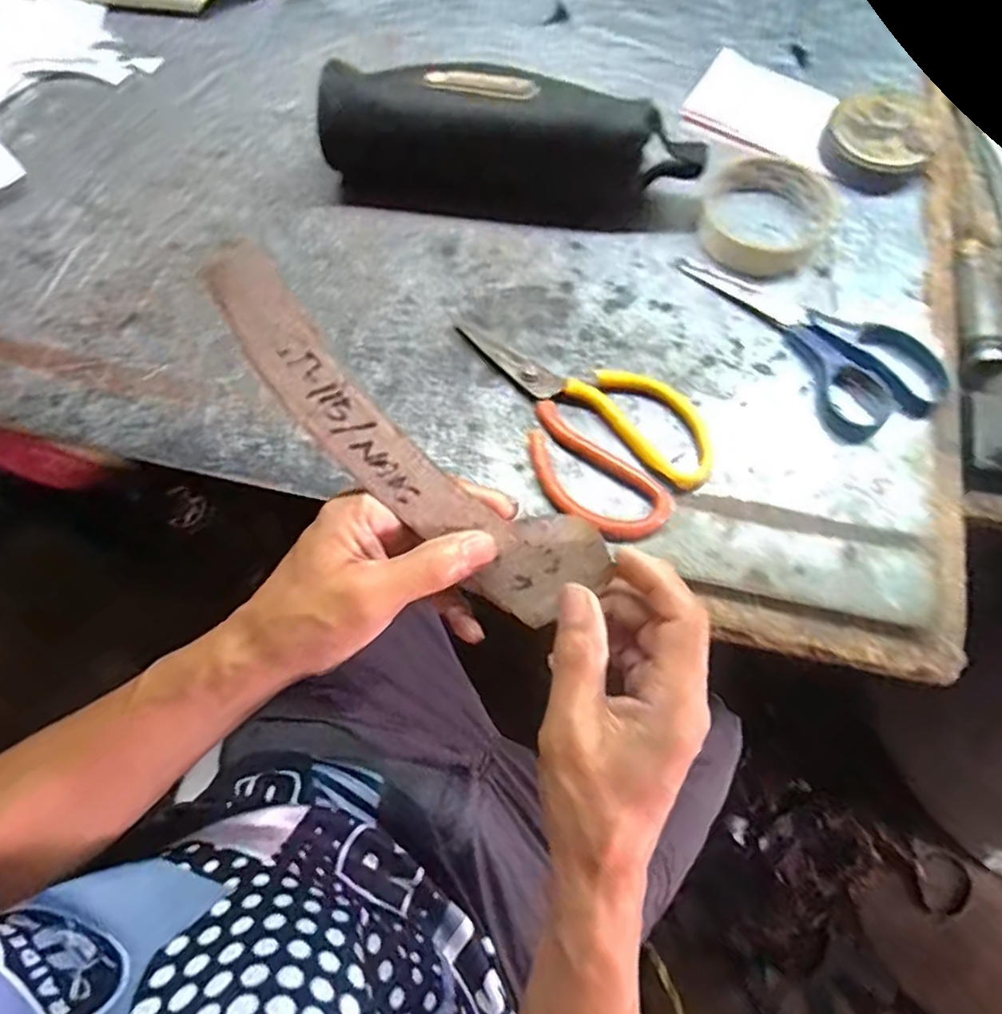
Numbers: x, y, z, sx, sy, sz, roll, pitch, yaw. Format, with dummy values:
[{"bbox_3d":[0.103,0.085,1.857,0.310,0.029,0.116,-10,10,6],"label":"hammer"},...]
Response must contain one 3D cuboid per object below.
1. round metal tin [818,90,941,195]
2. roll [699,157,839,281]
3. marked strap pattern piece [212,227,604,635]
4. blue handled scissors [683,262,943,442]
[{"bbox_3d":[0.267,-0.260,0.436,0.073,0.024,0.067,-1,74,2],"label":"round metal tin"},{"bbox_3d":[0.184,-0.201,0.421,0.080,0.017,0.098,42,80,12],"label":"roll"},{"bbox_3d":[-0.042,-0.020,0.272,0.205,0.005,0.058,38,111,-13],"label":"marked strap pattern piece"},{"bbox_3d":[0.195,-0.116,0.391,0.074,0.016,0.168,-34,76,-7],"label":"blue handled scissors"}]

